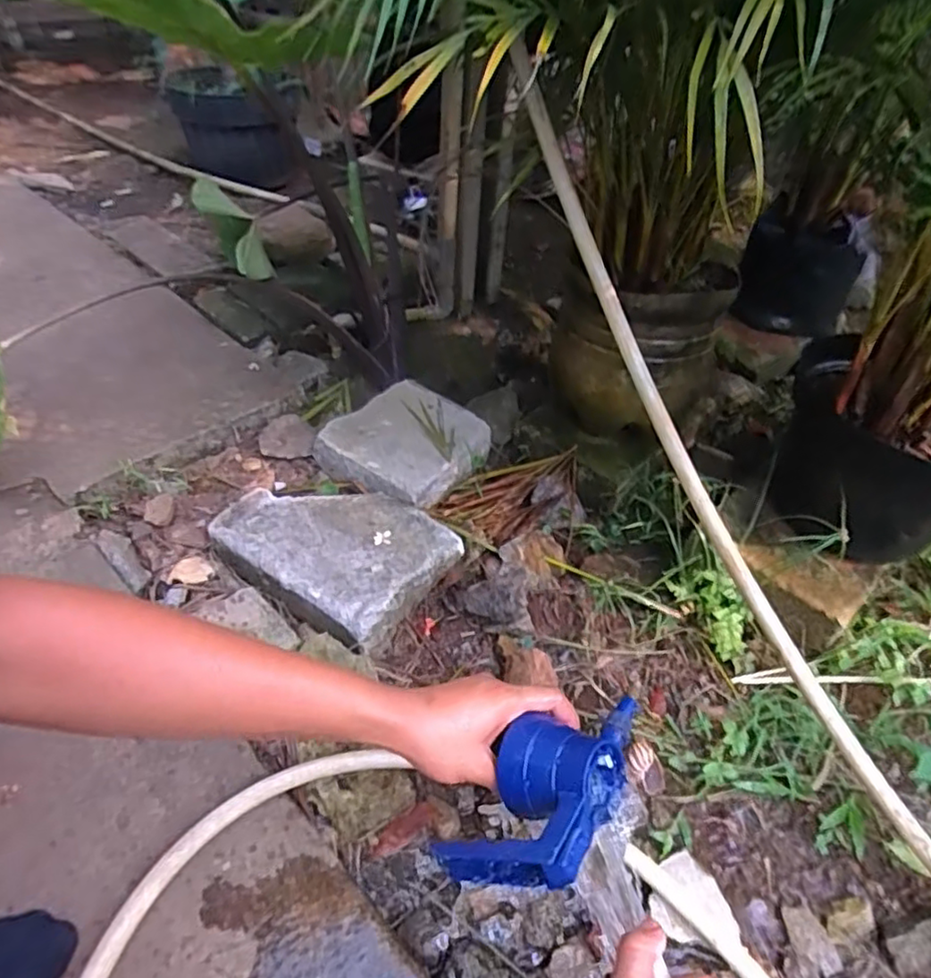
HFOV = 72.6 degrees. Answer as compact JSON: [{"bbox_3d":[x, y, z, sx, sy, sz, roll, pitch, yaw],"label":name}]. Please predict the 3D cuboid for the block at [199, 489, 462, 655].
[{"bbox_3d":[-0.170,0.079,0.829,0.269,0.066,0.189,26,46,23],"label":"block"}]

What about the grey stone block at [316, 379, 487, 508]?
[{"bbox_3d":[-0.093,-0.070,0.991,0.198,0.064,0.223,28,47,24],"label":"grey stone block"}]

